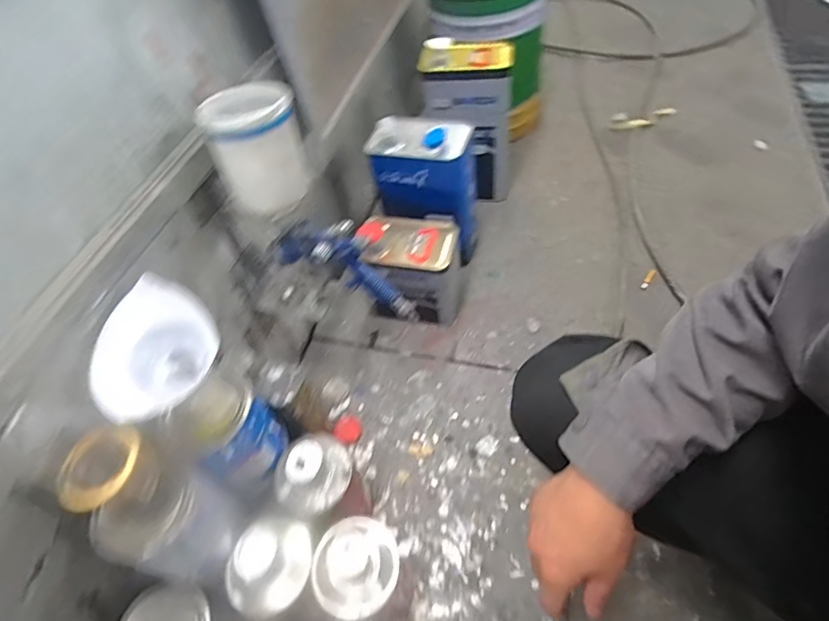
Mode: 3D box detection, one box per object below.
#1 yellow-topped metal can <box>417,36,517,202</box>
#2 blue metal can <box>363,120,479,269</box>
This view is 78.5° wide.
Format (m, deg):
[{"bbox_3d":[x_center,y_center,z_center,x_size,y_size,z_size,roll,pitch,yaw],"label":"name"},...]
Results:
[{"bbox_3d":[0.118,-0.403,1.075,0.168,0.322,0.127,5,53,13],"label":"yellow-topped metal can"},{"bbox_3d":[0.026,-0.229,0.960,0.166,0.266,0.109,12,54,18],"label":"blue metal can"}]

